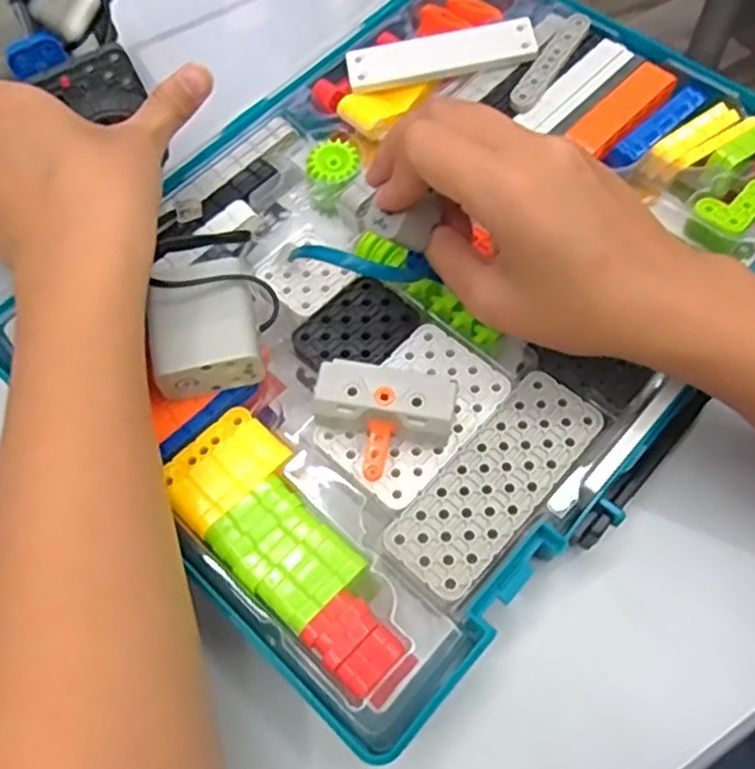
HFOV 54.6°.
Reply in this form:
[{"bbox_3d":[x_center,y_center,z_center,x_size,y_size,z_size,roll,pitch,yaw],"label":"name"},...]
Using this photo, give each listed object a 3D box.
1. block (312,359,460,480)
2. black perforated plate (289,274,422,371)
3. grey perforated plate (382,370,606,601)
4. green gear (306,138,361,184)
[{"bbox_3d":[0.003,0.015,0.290,0.054,0.026,0.038,5,62,6],"label":"block"},{"bbox_3d":[-0.010,-0.025,0.326,0.050,0.004,0.039,-42,67,-18],"label":"black perforated plate"},{"bbox_3d":[0.048,0.037,0.292,0.037,0.004,0.100,38,70,20],"label":"grey perforated plate"},{"bbox_3d":[-0.022,-0.114,0.372,0.026,0.006,0.025,-1,62,2],"label":"green gear"}]

